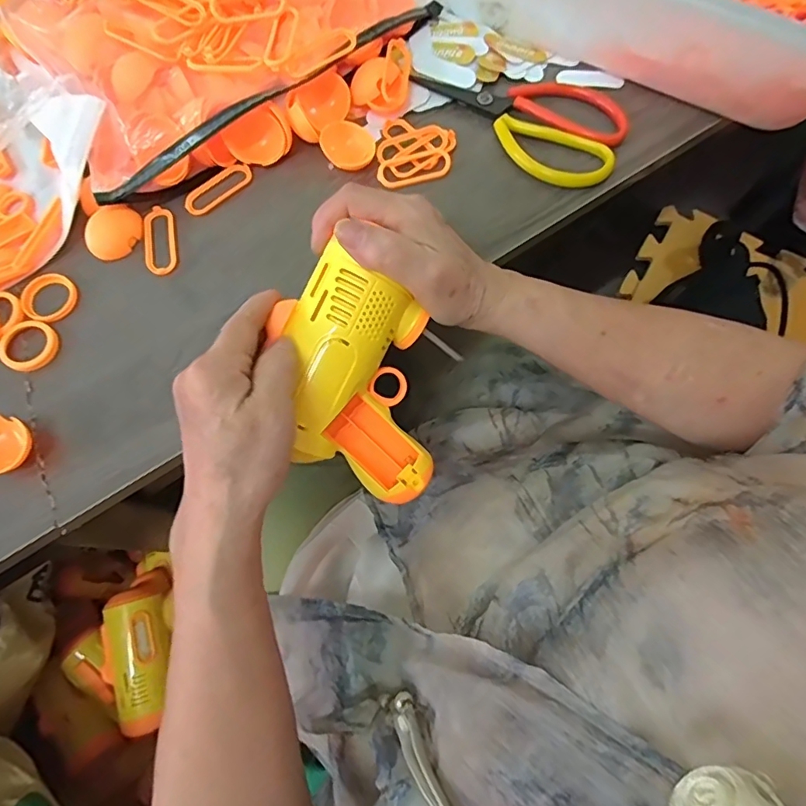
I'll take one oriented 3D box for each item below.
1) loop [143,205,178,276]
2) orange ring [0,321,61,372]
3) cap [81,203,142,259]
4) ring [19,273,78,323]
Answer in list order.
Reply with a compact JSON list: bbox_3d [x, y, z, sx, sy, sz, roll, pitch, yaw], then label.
[{"bbox_3d":[-0.174,-0.117,0.362,0.022,0.005,0.057,-12,72,-2],"label":"loop"},{"bbox_3d":[-0.249,-0.039,0.335,0.036,0.005,0.034,-1,72,2],"label":"orange ring"},{"bbox_3d":[-0.206,-0.124,0.360,0.032,0.012,0.042,25,75,10],"label":"cap"},{"bbox_3d":[-0.244,-0.073,0.348,0.036,0.004,0.035,-1,72,2],"label":"ring"}]

